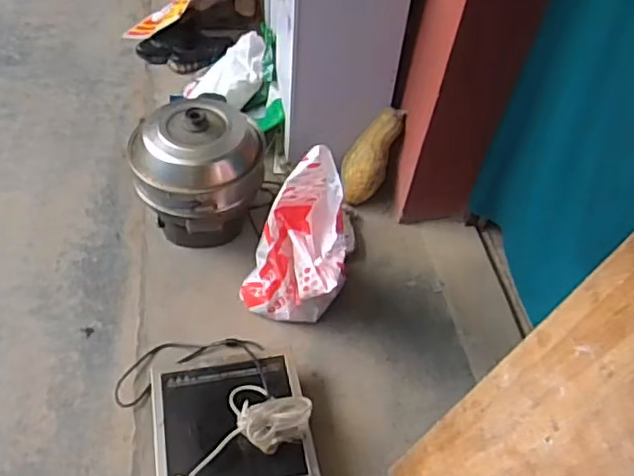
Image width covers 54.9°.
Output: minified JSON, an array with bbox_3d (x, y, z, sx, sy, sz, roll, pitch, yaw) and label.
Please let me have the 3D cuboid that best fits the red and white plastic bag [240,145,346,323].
[{"bbox_3d":[-0.053,0.044,1.582,0.290,0.566,0.217,6,51,-1],"label":"red and white plastic bag"}]

